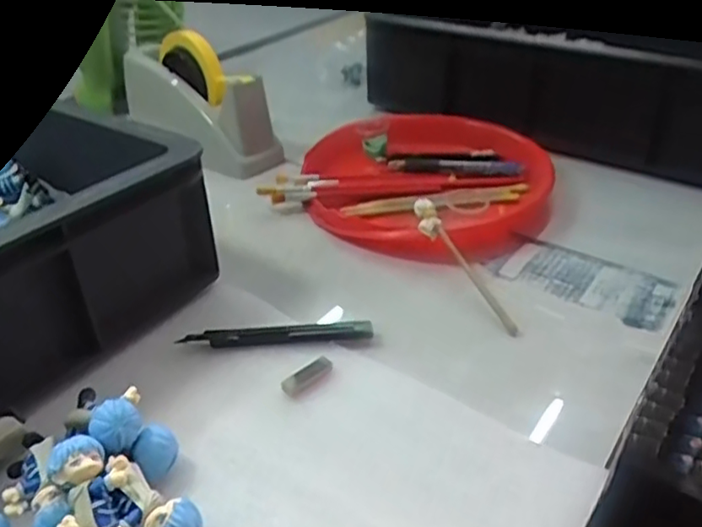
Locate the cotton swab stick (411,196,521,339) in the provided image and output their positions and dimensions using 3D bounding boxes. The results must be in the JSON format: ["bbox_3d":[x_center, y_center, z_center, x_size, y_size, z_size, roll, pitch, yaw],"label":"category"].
[{"bbox_3d":[0.089,0.001,0.505,0.014,0.019,0.141,-17,58,-23],"label":"cotton swab stick"}]

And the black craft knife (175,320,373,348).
[{"bbox_3d":[-0.052,0.052,0.462,0.134,0.010,0.016,-5,34,-5],"label":"black craft knife"}]

